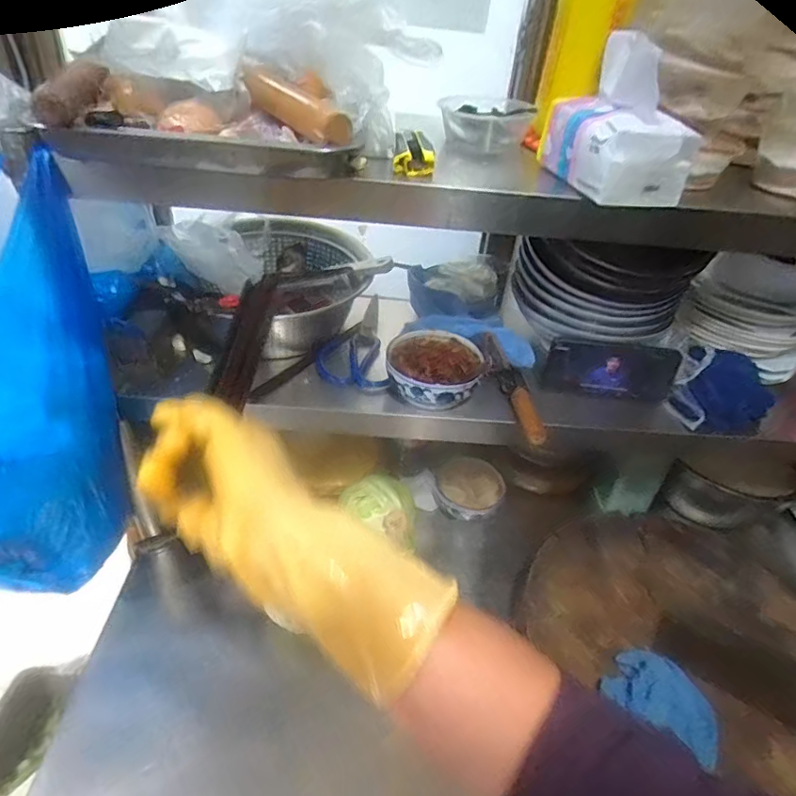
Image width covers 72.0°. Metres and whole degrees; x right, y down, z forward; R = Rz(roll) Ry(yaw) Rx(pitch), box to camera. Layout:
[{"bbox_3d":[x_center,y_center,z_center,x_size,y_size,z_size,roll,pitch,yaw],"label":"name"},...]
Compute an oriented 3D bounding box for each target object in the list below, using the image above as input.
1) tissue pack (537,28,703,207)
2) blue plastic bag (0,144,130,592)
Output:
[{"bbox_3d":[0.199,-0.249,0.485,0.082,0.112,0.132,-5,41,-16],"label":"tissue pack"},{"bbox_3d":[-0.412,0.009,0.584,0.203,0.430,0.166,-6,42,-17],"label":"blue plastic bag"}]

